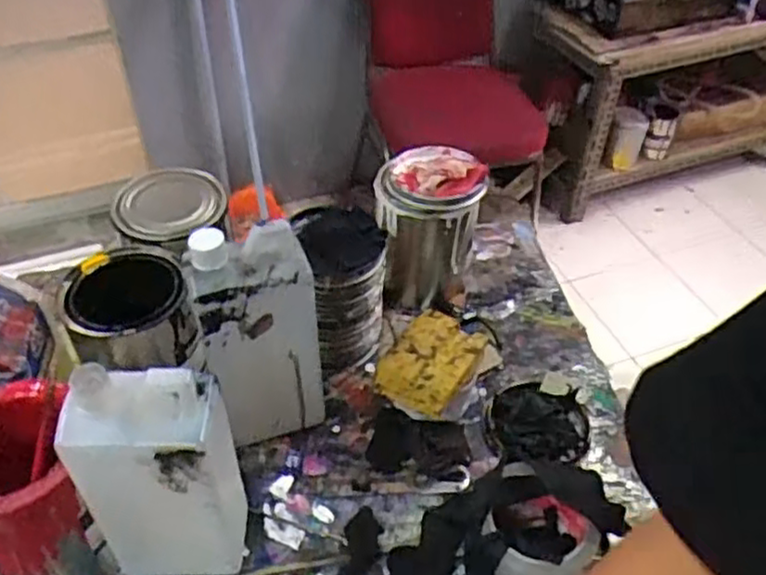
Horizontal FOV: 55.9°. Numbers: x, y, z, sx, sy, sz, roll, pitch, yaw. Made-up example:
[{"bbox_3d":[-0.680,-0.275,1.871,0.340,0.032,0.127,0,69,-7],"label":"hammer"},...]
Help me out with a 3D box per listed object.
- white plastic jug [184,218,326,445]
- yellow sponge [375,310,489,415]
[{"bbox_3d":[-0.104,0.049,0.606,0.101,0.217,0.053,-17,46,-18],"label":"white plastic jug"},{"bbox_3d":[0.048,0.063,0.652,0.068,0.029,0.097,22,48,21],"label":"yellow sponge"}]

